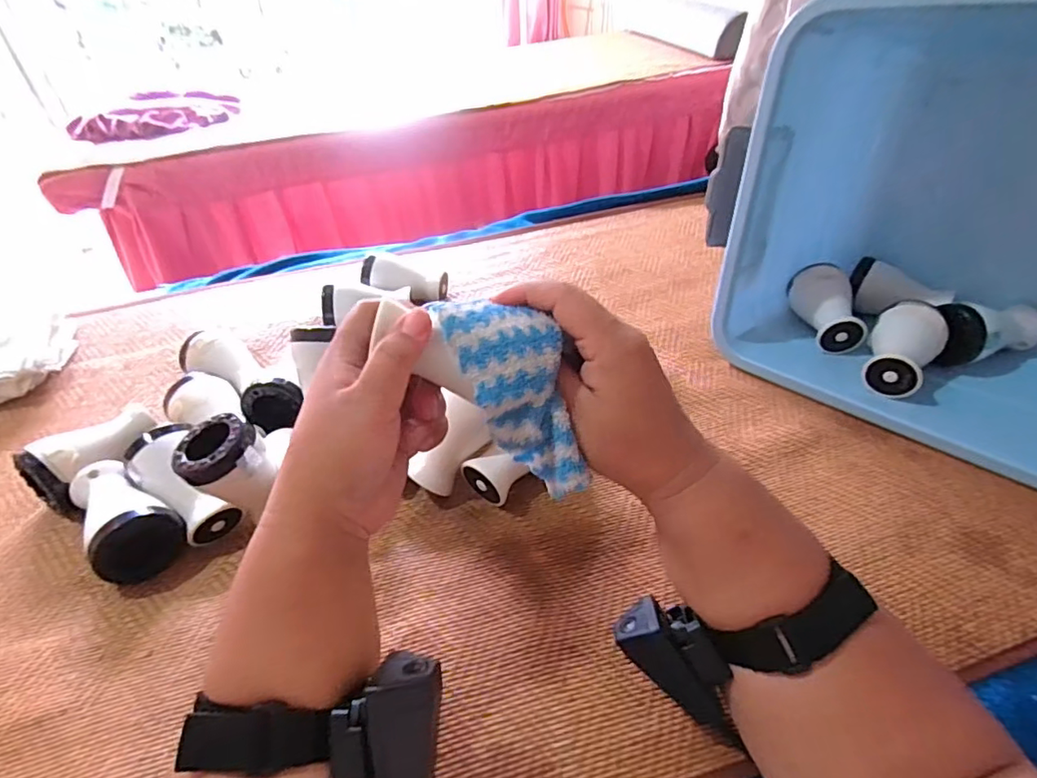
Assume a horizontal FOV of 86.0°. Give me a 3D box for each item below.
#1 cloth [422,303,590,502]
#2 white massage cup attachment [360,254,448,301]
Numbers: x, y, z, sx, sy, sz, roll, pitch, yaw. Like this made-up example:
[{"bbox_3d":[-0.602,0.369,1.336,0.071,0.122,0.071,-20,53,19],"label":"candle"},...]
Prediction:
[{"bbox_3d":[0.002,0.002,0.305,0.058,0.117,0.045,-32,12,-27],"label":"cloth"},{"bbox_3d":[-0.135,-0.132,0.657,0.102,0.028,0.041,18,44,-1],"label":"white massage cup attachment"}]

